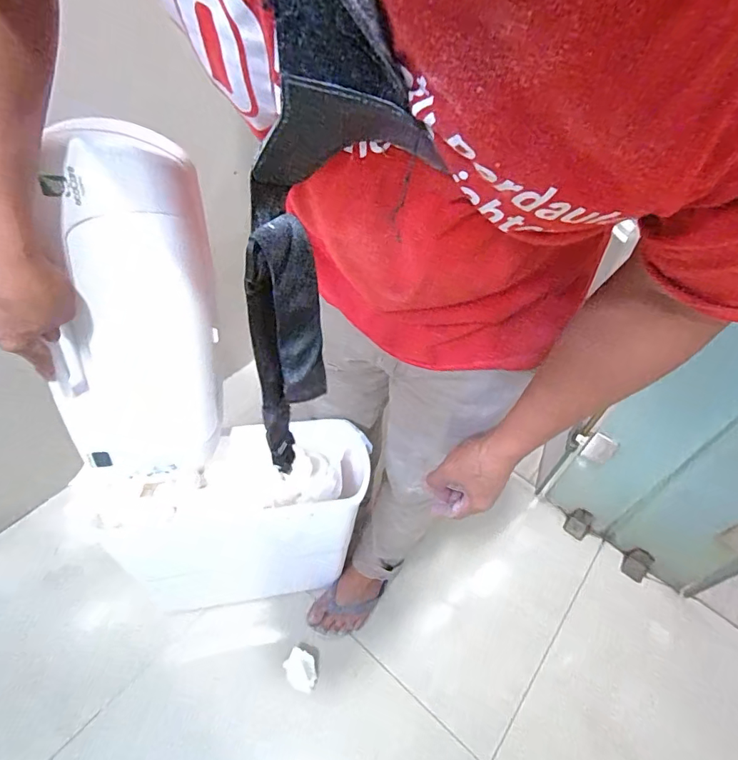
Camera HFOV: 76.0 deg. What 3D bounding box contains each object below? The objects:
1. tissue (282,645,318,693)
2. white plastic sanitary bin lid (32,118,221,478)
[{"bbox_3d":[-0.133,0.569,0.930,0.059,0.040,0.081,-19,53,-22],"label":"tissue"},{"bbox_3d":[-0.260,-0.059,0.547,0.172,0.422,0.097,-2,34,-20],"label":"white plastic sanitary bin lid"}]

